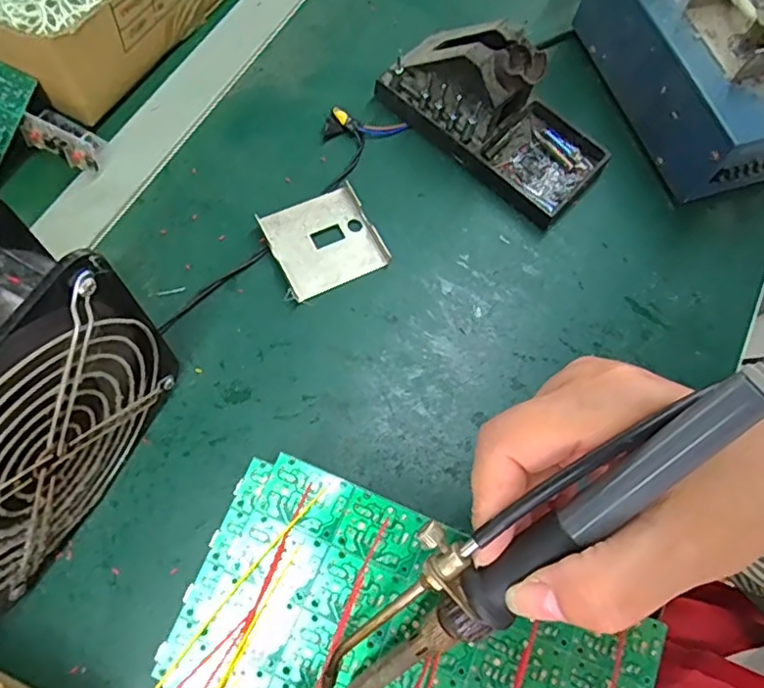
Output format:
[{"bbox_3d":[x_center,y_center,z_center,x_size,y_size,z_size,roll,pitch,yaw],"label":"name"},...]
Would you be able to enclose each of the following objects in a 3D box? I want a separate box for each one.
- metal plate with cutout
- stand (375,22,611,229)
[{"bbox_3d":[-0.038,-0.068,0.389,0.069,0.010,0.064,-24,69,-13],"label":"metal plate with cutout"},{"bbox_3d":[0.081,-0.167,0.405,0.162,0.069,0.080,40,70,10],"label":"stand"}]

